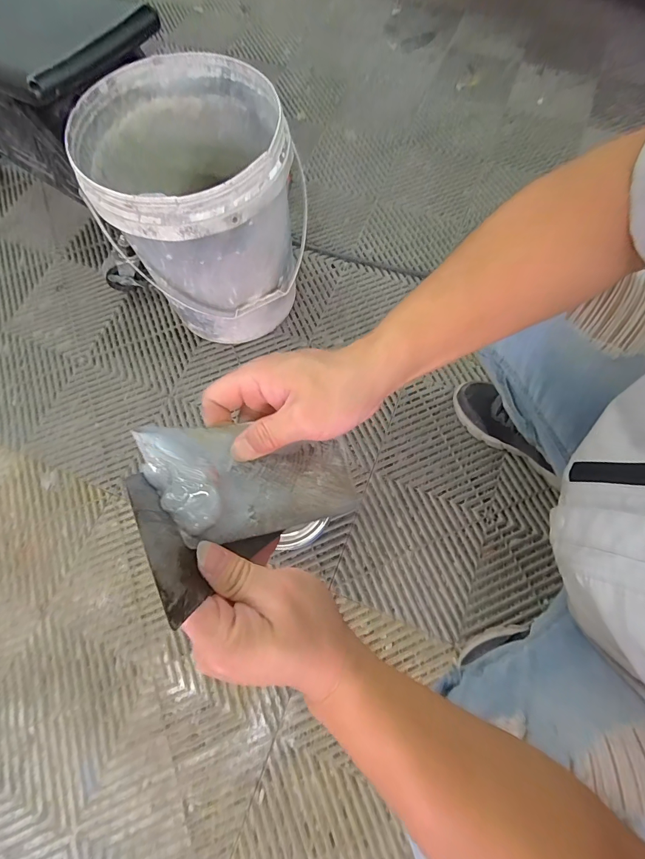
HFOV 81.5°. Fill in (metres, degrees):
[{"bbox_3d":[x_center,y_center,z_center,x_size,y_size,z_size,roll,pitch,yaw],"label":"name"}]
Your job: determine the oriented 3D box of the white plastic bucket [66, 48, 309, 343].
[{"bbox_3d":[-0.187,-0.350,0.637,0.274,0.311,0.298,-1,70,3],"label":"white plastic bucket"}]

